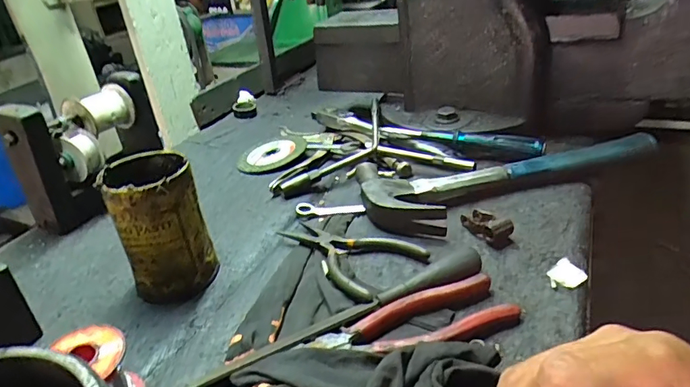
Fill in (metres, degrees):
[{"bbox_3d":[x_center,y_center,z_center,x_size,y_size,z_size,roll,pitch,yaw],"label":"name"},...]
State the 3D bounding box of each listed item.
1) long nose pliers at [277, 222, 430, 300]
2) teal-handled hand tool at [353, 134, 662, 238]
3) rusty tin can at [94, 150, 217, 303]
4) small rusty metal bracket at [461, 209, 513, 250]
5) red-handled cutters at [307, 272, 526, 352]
[{"bbox_3d":[-0.003,0.050,0.453,0.138,0.022,0.086,23,41,39],"label":"long nose pliers"},{"bbox_3d":[0.211,-0.027,0.515,0.278,0.024,0.029,-11,31,-9],"label":"teal-handled hand tool"},{"bbox_3d":[-0.161,0.029,0.424,0.067,0.115,0.078,-18,33,-20],"label":"rusty tin can"},{"bbox_3d":[0.136,0.029,0.455,0.024,0.020,0.051,-17,32,-18],"label":"small rusty metal bracket"},{"bbox_3d":[0.054,0.101,0.364,0.151,0.016,0.052,-15,32,-16],"label":"red-handled cutters"}]

